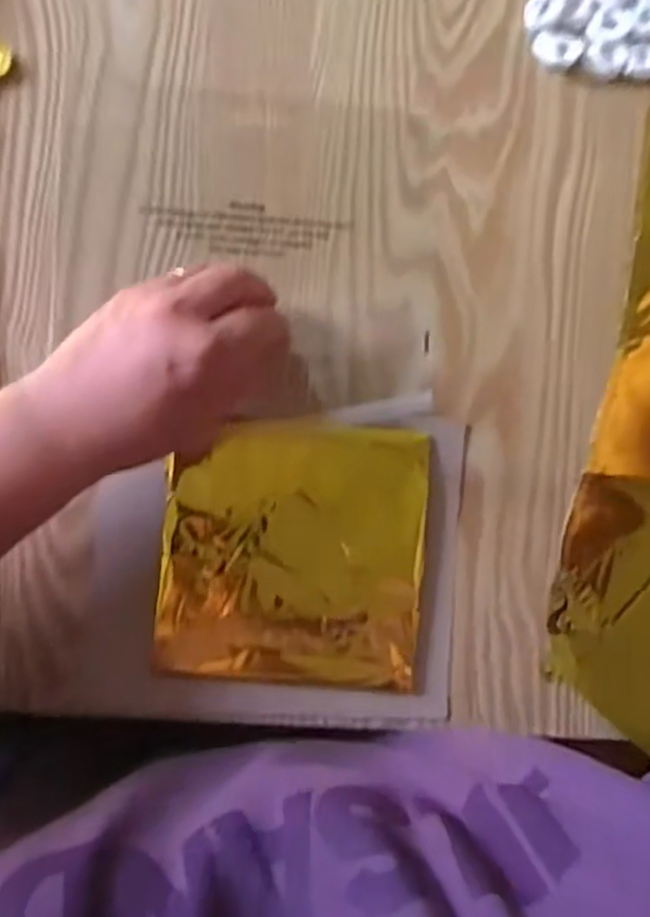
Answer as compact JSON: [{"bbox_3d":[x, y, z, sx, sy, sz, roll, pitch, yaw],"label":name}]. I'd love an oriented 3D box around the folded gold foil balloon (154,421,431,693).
[{"bbox_3d":[-0.015,0.051,0.392,0.138,0.011,0.138,5,88,-8],"label":"folded gold foil balloon"}]

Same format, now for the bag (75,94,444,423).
[{"bbox_3d":[-0.035,-0.108,0.397,0.186,0.005,0.174,0,89,-8],"label":"bag"}]

